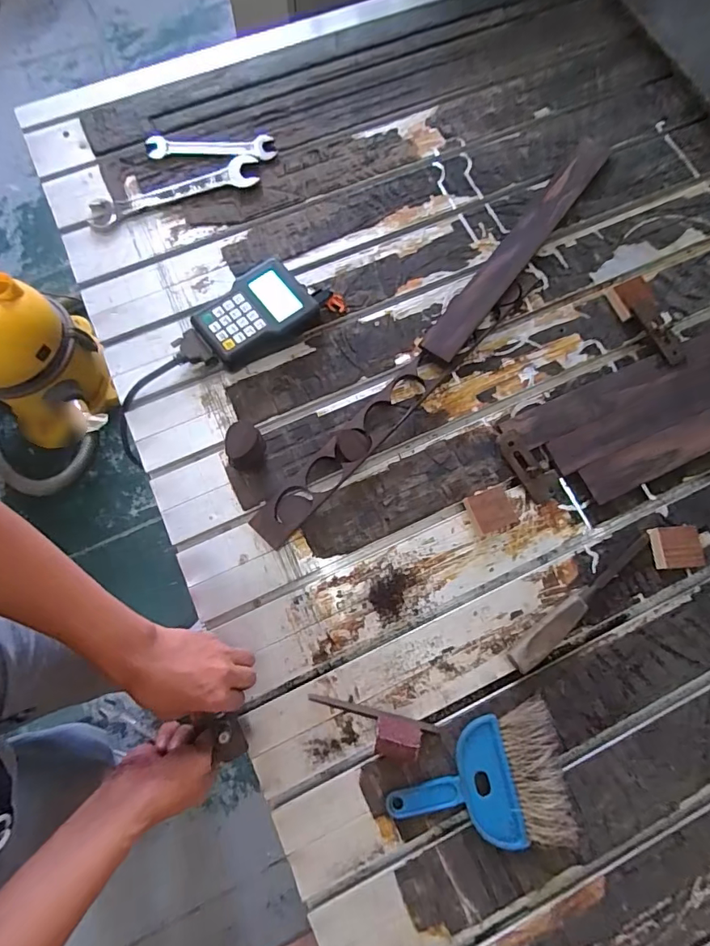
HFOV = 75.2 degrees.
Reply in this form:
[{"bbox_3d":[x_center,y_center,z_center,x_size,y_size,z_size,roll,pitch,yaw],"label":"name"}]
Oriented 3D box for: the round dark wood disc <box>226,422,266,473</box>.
[{"bbox_3d":[-0.130,-0.031,0.559,0.040,0.067,0.046,9,75,1],"label":"round dark wood disc"}]

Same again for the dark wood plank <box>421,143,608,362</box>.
[{"bbox_3d":[0.239,-0.331,0.664,0.050,0.026,0.452,36,78,8],"label":"dark wood plank"}]

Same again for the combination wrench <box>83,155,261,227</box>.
[{"bbox_3d":[-0.271,-0.419,0.683,0.254,0.014,0.054,-17,76,-5],"label":"combination wrench"}]

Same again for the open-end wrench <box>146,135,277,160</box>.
[{"bbox_3d":[-0.221,-0.503,0.709,0.194,0.007,0.042,1,75,-1],"label":"open-end wrench"}]

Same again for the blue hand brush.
[{"bbox_3d":[0.129,0.327,0.492,0.182,0.026,0.130,-7,76,-3],"label":"blue hand brush"}]

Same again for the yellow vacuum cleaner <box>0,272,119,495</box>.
[{"bbox_3d":[-0.807,-0.198,1.191,0.355,0.410,0.430,32,77,7],"label":"yellow vacuum cleaner"}]

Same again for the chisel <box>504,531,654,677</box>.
[{"bbox_3d":[0.272,0.152,0.541,0.223,0.026,0.032,-36,79,-10],"label":"chisel"}]

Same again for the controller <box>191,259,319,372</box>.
[{"bbox_3d":[-0.134,-0.212,0.620,0.159,0.037,0.110,-36,79,-10],"label":"controller"}]

